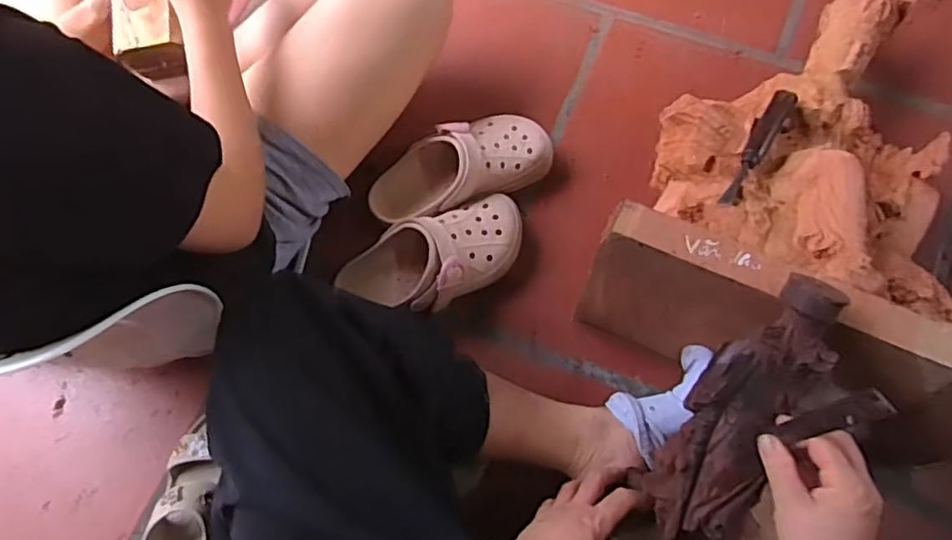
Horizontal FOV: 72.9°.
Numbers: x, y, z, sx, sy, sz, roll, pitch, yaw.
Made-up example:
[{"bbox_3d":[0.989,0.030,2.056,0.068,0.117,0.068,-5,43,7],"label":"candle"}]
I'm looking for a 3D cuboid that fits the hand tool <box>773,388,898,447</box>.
[{"bbox_3d":[0.258,0.107,0.470,0.012,0.106,0.020,-13,70,-26],"label":"hand tool"}]

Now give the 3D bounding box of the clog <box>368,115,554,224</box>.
[{"bbox_3d":[-0.022,-0.131,0.837,0.243,0.093,0.102,-22,72,-5],"label":"clog"}]

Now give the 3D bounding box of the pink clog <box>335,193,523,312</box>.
[{"bbox_3d":[-0.051,-0.011,0.795,0.240,0.089,0.108,-24,72,-6],"label":"pink clog"}]

